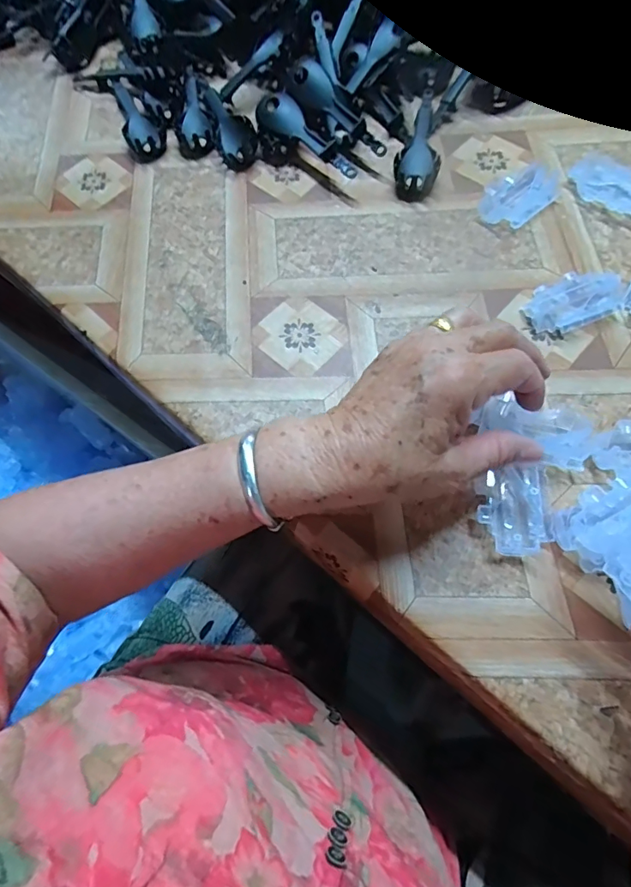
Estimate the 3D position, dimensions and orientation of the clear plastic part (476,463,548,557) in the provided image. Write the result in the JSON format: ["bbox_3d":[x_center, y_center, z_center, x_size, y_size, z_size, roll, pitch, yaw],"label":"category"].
[{"bbox_3d":[0.121,0.039,0.297,0.040,0.014,0.057,10,69,7],"label":"clear plastic part"}]

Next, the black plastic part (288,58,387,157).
[{"bbox_3d":[0.018,-0.288,0.420,0.034,0.025,0.117,-41,85,-12],"label":"black plastic part"}]

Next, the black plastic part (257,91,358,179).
[{"bbox_3d":[-0.009,-0.258,0.413,0.030,0.023,0.114,-38,71,-12],"label":"black plastic part"}]

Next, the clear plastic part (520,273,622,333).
[{"bbox_3d":[0.187,-0.103,0.351,0.067,0.012,0.040,-18,68,-4],"label":"clear plastic part"}]

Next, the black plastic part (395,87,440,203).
[{"bbox_3d":[0.093,-0.263,0.422,0.035,0.017,0.123,11,69,7],"label":"black plastic part"}]

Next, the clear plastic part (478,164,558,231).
[{"bbox_3d":[0.167,-0.205,0.399,0.068,0.010,0.046,-37,71,-11],"label":"clear plastic part"}]

